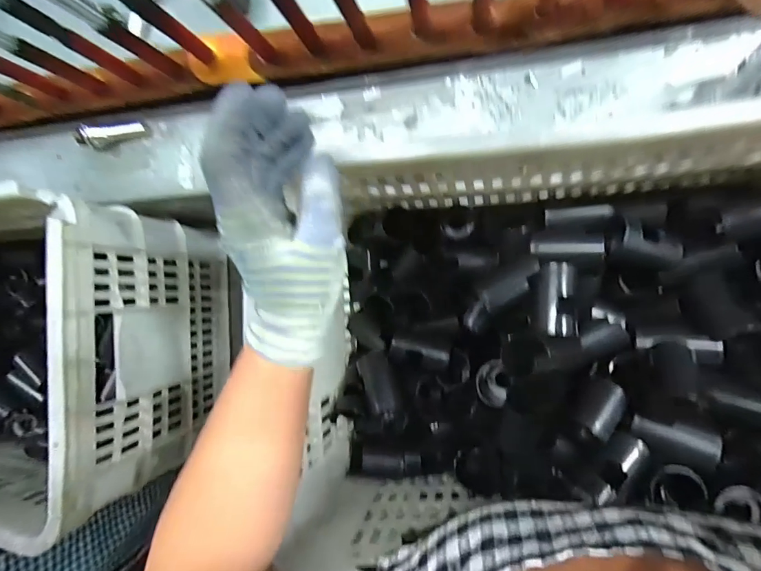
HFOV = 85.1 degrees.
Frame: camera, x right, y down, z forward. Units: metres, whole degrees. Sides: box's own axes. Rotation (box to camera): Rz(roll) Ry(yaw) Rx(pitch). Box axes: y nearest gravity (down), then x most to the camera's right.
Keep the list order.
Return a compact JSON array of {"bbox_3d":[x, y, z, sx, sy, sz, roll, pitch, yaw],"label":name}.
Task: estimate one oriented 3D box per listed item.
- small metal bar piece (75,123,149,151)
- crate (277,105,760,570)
[{"bbox_3d":[-0.310,-0.173,0.477,0.077,0.021,0.025,-11,89,-9],"label":"small metal bar piece"},{"bbox_3d":[0.182,0.047,0.396,0.518,0.219,0.357,-3,90,9],"label":"crate"}]

